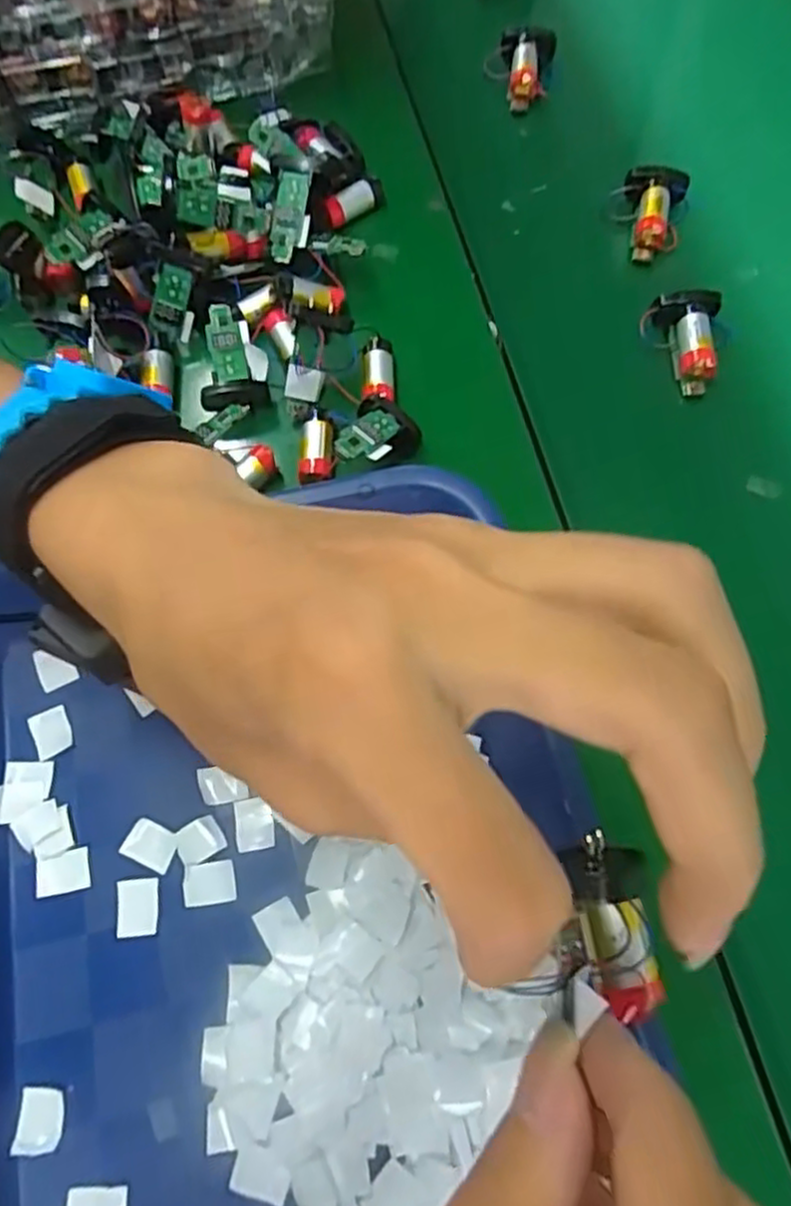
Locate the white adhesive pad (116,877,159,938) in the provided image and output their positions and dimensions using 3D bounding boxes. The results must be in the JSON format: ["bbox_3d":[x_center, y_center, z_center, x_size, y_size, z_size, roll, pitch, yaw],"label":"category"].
[{"bbox_3d":[-0.099,0.116,0.271,0.015,0.004,0.020,-6,71,-2],"label":"white adhesive pad"}]

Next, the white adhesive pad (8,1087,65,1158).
[{"bbox_3d":[-0.124,0.181,0.247,0.016,0.004,0.020,-3,71,-1],"label":"white adhesive pad"}]

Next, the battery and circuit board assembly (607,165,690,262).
[{"bbox_3d":[0.136,-0.212,0.385,0.037,0.022,0.046,14,71,4],"label":"battery and circuit board assembly"}]

